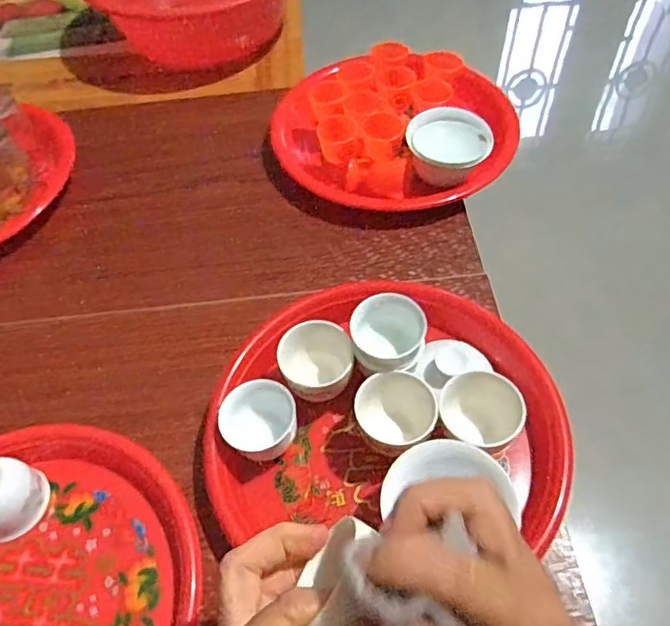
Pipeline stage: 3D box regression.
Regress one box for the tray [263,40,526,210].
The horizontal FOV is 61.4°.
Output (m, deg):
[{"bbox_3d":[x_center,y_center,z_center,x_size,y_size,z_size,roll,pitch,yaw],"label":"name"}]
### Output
[{"bbox_3d":[0.064,-0.195,0.584,0.229,0.063,0.220,-28,57,-15],"label":"tray"}]

